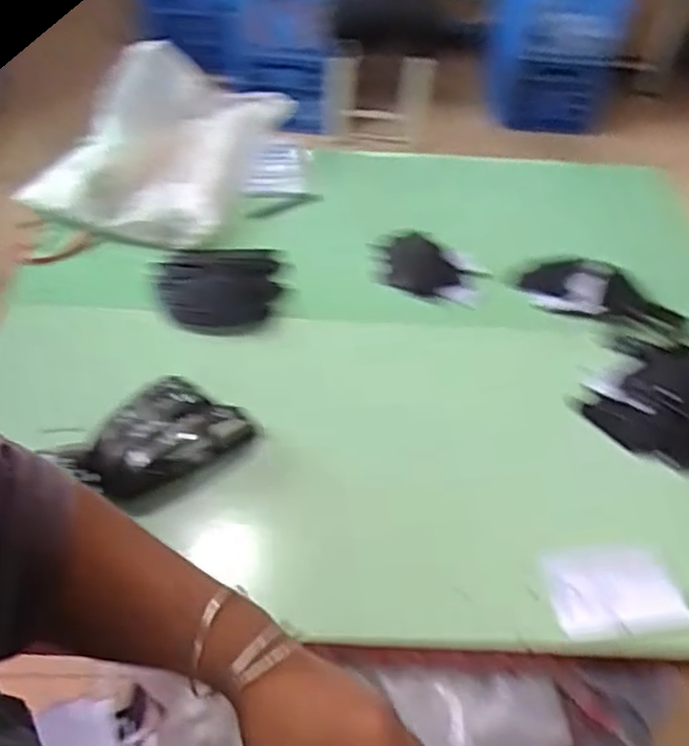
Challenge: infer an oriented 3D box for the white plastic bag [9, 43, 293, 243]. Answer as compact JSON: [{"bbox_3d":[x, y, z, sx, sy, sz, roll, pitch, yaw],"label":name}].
[{"bbox_3d":[-0.293,-0.371,1.274,0.287,0.151,0.375,18,52,13],"label":"white plastic bag"}]

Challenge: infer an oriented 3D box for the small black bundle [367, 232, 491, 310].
[{"bbox_3d":[0.134,-0.169,1.264,0.177,0.051,0.122,12,51,9],"label":"small black bundle"}]

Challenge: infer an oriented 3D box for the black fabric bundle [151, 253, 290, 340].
[{"bbox_3d":[-0.178,-0.121,1.163,0.194,0.071,0.138,-14,52,-12],"label":"black fabric bundle"}]

